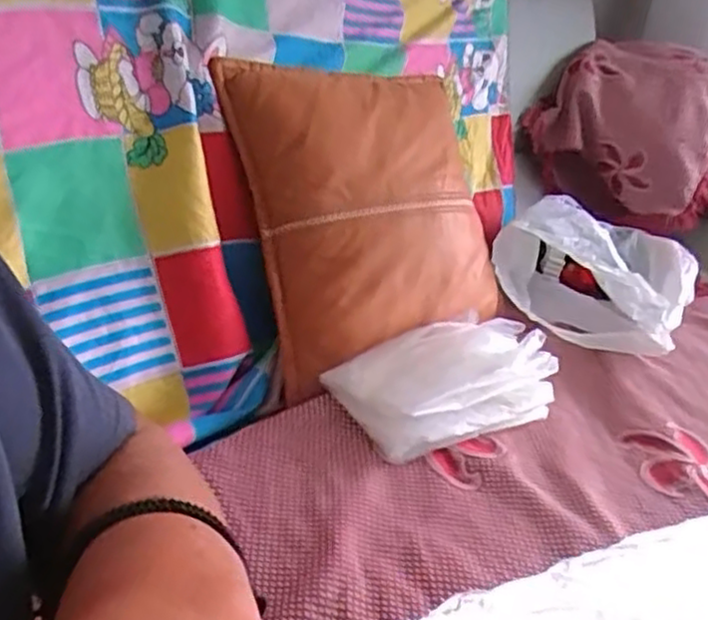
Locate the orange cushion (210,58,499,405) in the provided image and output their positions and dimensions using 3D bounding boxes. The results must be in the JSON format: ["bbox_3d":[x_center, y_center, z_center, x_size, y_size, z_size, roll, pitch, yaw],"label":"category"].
[{"bbox_3d":[0.042,-0.129,0.915,0.358,0.376,0.095,-13,-6,-31],"label":"orange cushion"}]

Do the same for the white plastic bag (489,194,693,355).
[{"bbox_3d":[0.353,-0.060,1.084,0.269,0.127,0.280,20,31,21],"label":"white plastic bag"}]

